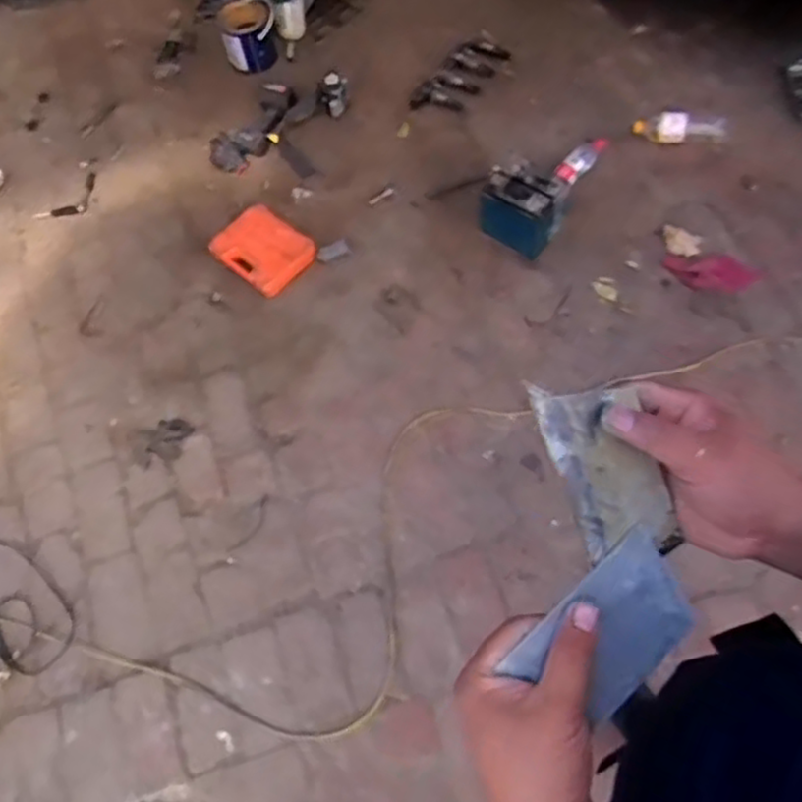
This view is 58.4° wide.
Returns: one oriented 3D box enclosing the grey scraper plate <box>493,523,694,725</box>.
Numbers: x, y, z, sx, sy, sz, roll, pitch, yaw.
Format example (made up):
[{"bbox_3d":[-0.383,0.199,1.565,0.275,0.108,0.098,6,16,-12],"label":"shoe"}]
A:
[{"bbox_3d":[0.131,0.144,0.447,0.116,0.005,0.070,-43,92,-10],"label":"grey scraper plate"}]

